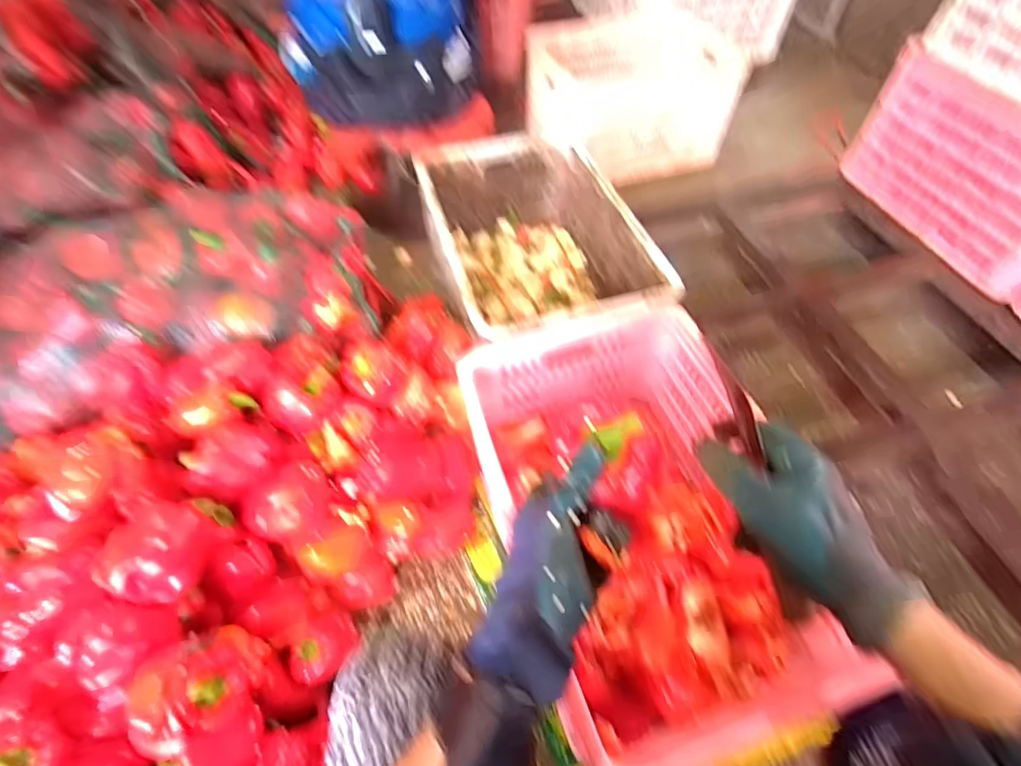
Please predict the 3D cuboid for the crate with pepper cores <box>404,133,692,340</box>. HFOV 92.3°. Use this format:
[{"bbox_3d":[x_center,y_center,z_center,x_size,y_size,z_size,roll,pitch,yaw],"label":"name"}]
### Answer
[{"bbox_3d":[0.047,-0.249,0.994,0.347,0.227,0.523,-15,57,-9],"label":"crate with pepper cores"}]

